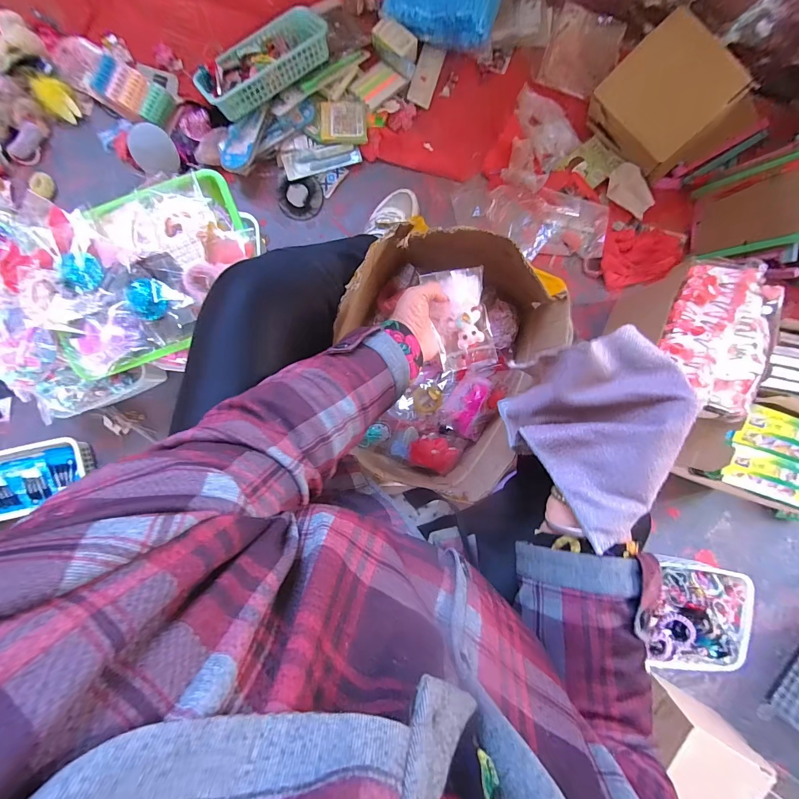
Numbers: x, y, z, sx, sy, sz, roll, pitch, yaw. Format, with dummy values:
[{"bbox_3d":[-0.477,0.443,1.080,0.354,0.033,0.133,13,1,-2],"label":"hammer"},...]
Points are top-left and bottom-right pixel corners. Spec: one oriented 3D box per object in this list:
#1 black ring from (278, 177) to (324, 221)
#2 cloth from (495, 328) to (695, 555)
[{"bbox_3d":[-0.208,-0.423,0.773,0.091,0.015,0.081,1,89,-4],"label":"black ring"},{"bbox_3d":[0.172,0.018,0.315,0.139,0.039,0.148,-50,60,22],"label":"cloth"}]

